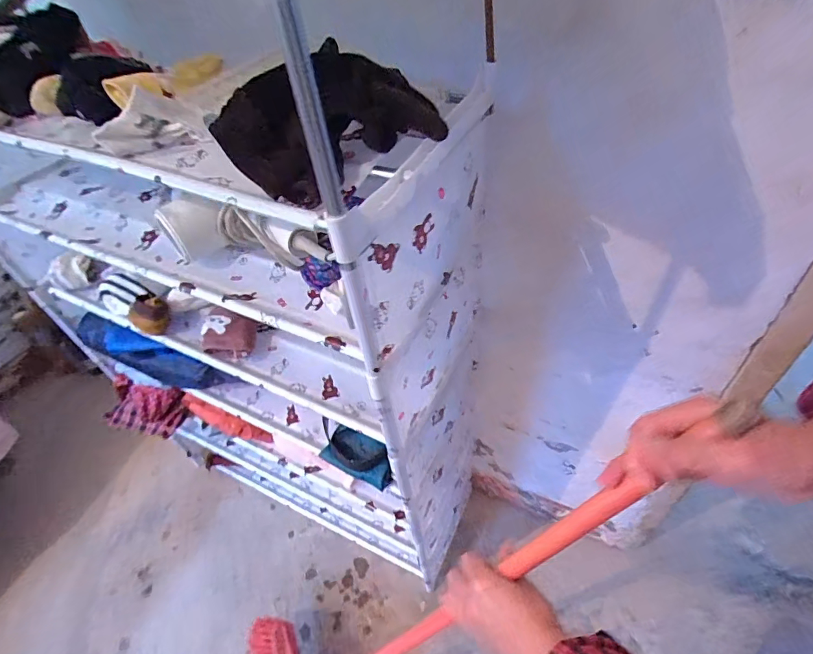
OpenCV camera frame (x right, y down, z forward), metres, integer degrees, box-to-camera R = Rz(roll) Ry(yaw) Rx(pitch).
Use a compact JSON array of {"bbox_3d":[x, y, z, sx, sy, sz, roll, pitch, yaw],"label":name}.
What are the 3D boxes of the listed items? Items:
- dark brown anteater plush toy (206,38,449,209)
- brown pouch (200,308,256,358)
[{"bbox_3d":[-0.054,-0.155,0.342,0.108,0.071,0.146,25,52,28],"label":"dark brown anteater plush toy"},{"bbox_3d":[-0.263,0.012,0.655,0.073,0.061,0.046,6,45,13],"label":"brown pouch"}]

